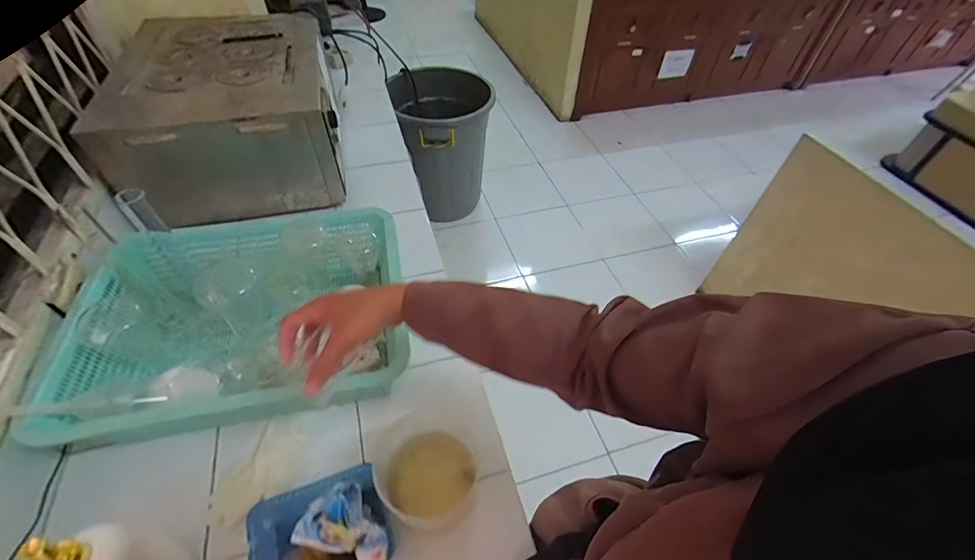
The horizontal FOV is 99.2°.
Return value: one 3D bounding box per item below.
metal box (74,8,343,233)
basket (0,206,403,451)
[{"bbox_3d":[-0.598,-0.413,0.985,0.414,0.207,0.585,-16,53,-14],"label":"metal box"},{"bbox_3d":[-0.377,0.057,0.660,0.486,0.152,0.291,-14,53,-13],"label":"basket"}]

